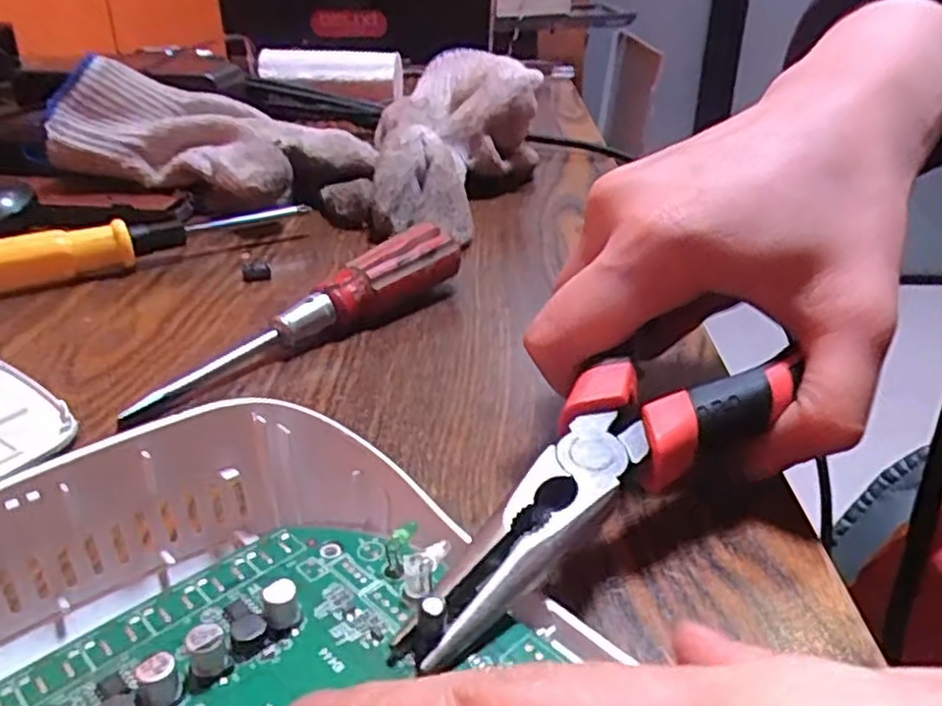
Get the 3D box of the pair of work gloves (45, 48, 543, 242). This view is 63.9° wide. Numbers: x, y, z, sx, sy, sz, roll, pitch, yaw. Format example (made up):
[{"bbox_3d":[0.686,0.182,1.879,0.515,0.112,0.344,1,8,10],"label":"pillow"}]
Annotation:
[{"bbox_3d":[-0.078,-0.127,0.431,0.217,0.067,0.197,10,30,17],"label":"pair of work gloves"}]

